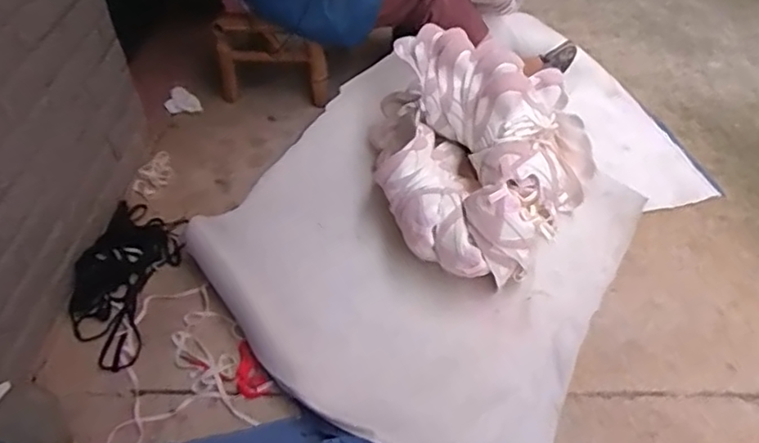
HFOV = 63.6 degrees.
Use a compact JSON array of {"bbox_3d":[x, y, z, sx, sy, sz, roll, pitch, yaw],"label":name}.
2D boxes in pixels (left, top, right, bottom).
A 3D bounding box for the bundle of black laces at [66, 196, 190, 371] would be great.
[{"bbox_3d":[-0.496,0.096,1.203,0.173,0.063,0.422,2,45,-2],"label":"bundle of black laces"}]

